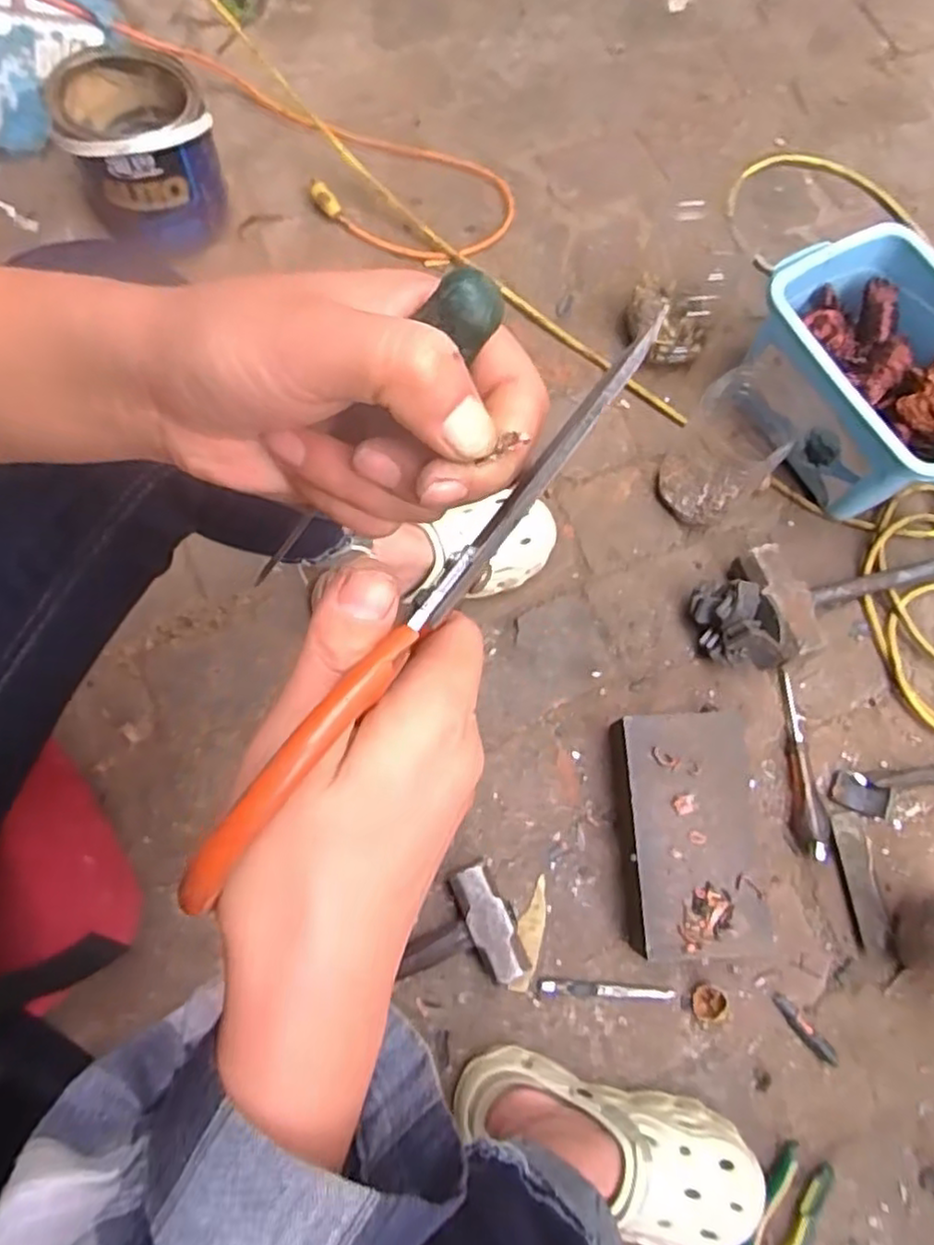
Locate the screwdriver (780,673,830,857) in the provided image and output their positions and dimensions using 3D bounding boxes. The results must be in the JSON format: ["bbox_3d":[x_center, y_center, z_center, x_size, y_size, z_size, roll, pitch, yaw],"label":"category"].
[{"bbox_3d":[0.333,0.140,0.705,0.029,0.022,0.181,-1,74,-1],"label":"screwdriver"}]

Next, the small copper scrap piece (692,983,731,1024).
[{"bbox_3d":[0.221,0.346,0.638,0.033,0.012,0.030,43,78,10],"label":"small copper scrap piece"}]

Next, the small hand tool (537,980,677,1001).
[{"bbox_3d":[0.128,0.338,0.646,0.123,0.007,0.013,4,74,0],"label":"small hand tool"}]

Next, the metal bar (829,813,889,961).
[{"bbox_3d":[0.375,0.249,0.670,0.027,0.006,0.129,-7,74,-3],"label":"metal bar"}]

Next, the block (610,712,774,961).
[{"bbox_3d":[0.206,0.195,0.662,0.117,0.065,0.207,-2,74,-1],"label":"block"}]

